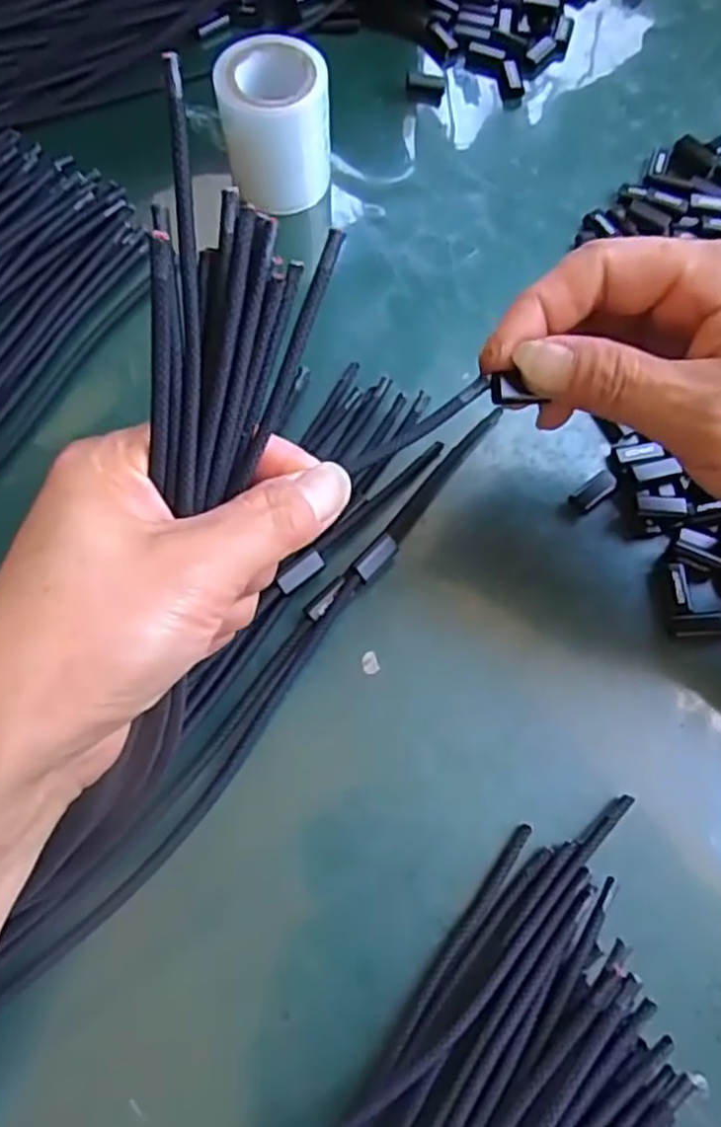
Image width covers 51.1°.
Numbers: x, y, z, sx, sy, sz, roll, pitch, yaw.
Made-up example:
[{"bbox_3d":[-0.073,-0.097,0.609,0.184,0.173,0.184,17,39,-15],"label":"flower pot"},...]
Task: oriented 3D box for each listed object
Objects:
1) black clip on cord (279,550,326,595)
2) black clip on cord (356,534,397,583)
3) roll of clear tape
[{"bbox_3d":[-0.022,0.003,0.276,0.020,0.005,0.007,-37,75,-15],"label":"black clip on cord"},{"bbox_3d":[0.006,-0.002,0.280,0.007,0.005,0.020,38,72,11],"label":"black clip on cord"},{"bbox_3d":[-0.036,-0.191,0.330,0.045,0.052,0.045,1,69,-2],"label":"roll of clear tape"}]

